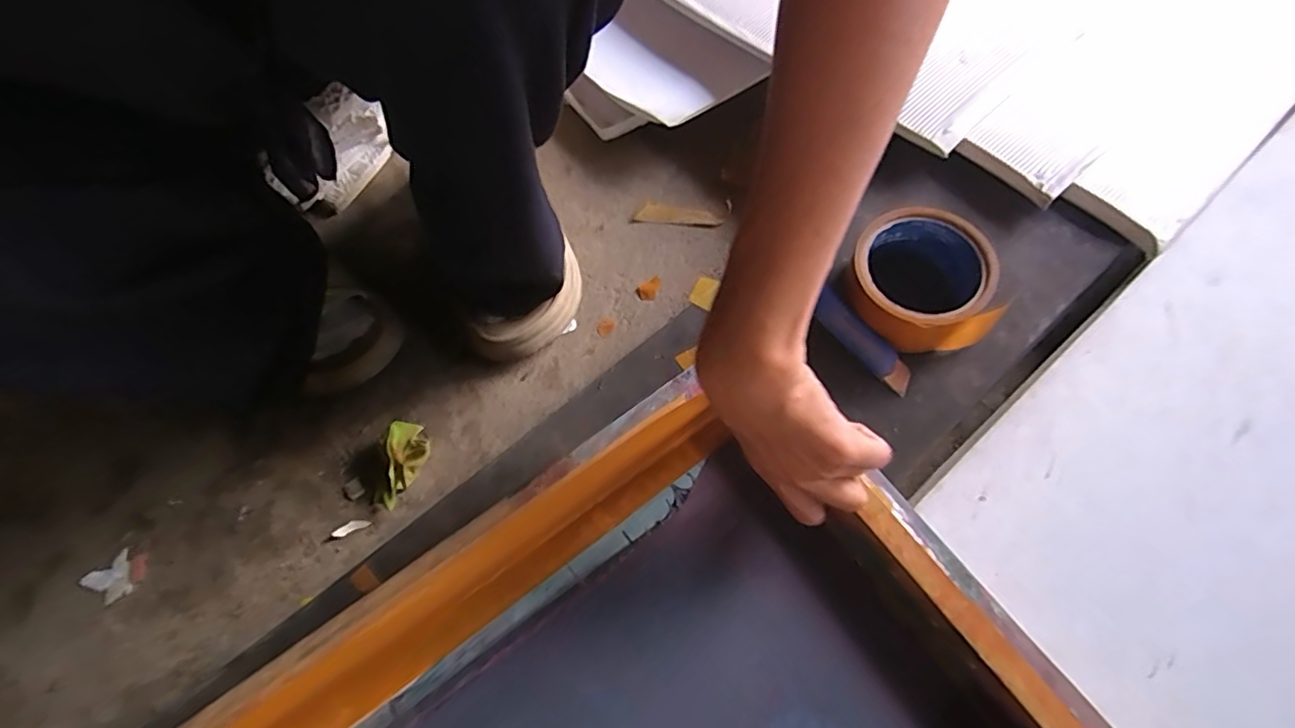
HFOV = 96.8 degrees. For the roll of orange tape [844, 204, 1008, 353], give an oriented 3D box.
[{"bbox_3d":[0.186,-0.058,0.404,0.092,0.049,0.090,-1,66,3],"label":"roll of orange tape"}]

